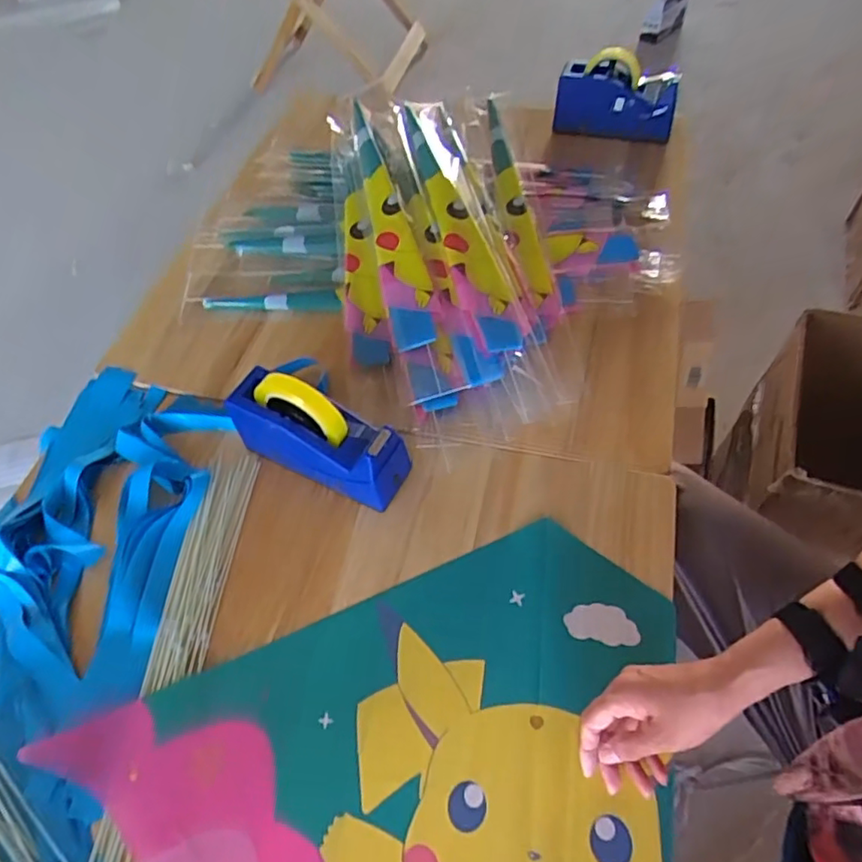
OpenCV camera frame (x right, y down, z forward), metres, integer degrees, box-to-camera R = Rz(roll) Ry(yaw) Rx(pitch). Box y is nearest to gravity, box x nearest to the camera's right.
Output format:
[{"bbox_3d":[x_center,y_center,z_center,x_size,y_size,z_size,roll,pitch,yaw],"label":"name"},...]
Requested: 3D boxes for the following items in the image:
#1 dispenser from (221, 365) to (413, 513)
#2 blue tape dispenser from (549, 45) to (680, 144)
[{"bbox_3d":[-0.128,0.000,0.679,0.204,0.129,0.071,20,58,18],"label":"dispenser"},{"bbox_3d":[0.320,-0.581,1.029,0.201,0.111,0.084,11,56,12],"label":"blue tape dispenser"}]

